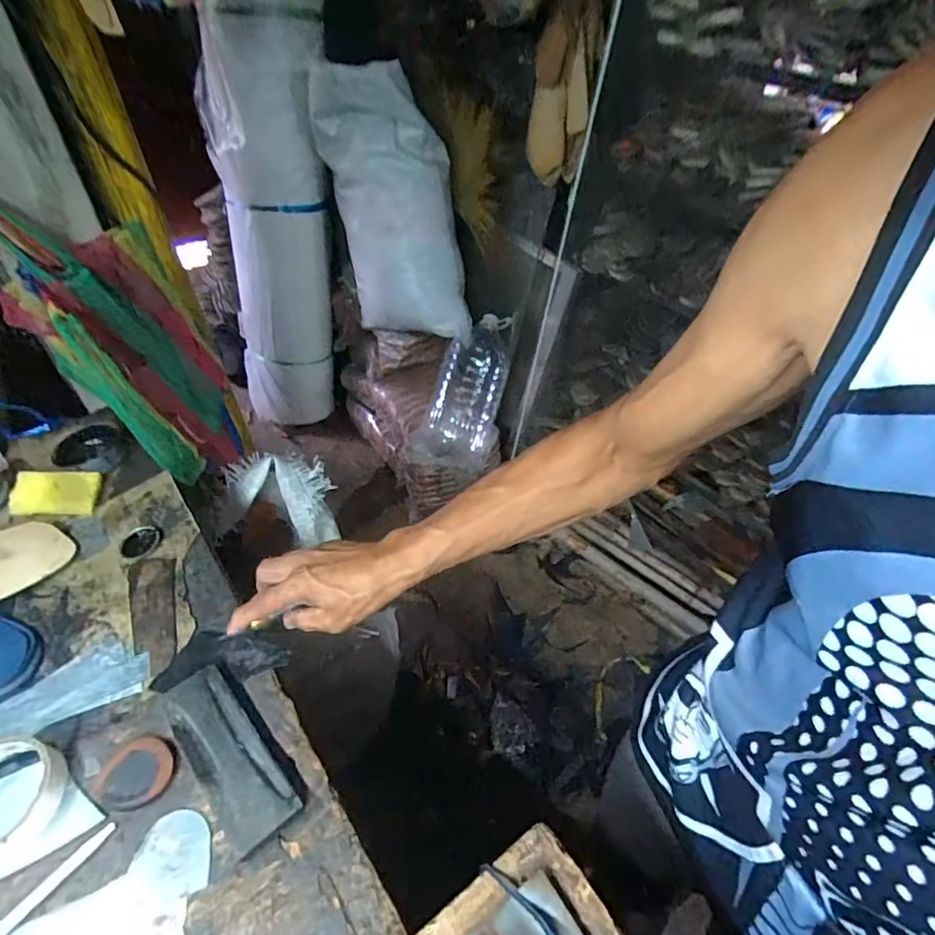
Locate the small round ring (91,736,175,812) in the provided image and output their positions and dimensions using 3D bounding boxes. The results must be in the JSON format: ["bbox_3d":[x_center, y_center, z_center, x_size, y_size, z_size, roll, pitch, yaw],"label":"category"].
[{"bbox_3d":[-0.264,0.240,0.424,0.055,0.010,0.051,1,46,-1],"label":"small round ring"}]

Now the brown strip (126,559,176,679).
[{"bbox_3d":[-0.321,0.146,0.546,0.047,0.007,0.133,-24,51,-7],"label":"brown strip"}]

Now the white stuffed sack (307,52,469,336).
[{"bbox_3d":[-0.204,-0.709,1.495,0.355,0.625,0.236,-11,47,-12],"label":"white stuffed sack"}]

